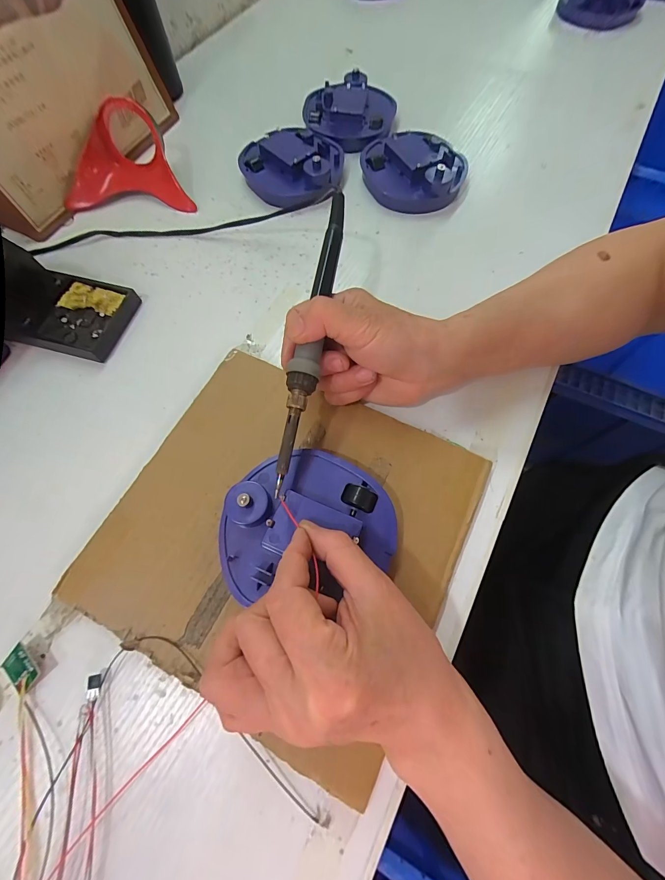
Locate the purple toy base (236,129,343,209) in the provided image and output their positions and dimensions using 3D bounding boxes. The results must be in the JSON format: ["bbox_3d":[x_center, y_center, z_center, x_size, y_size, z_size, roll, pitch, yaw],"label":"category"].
[{"bbox_3d":[-0.044,-0.290,0.369,0.105,0.031,0.091,2,68,2],"label":"purple toy base"}]

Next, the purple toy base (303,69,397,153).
[{"bbox_3d":[0.019,-0.379,0.399,0.101,0.030,0.093,10,69,4],"label":"purple toy base"}]

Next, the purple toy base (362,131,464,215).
[{"bbox_3d":[0.081,-0.285,0.367,0.107,0.033,0.087,30,72,12],"label":"purple toy base"}]

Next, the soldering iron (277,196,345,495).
[{"bbox_3d":[-0.014,-0.068,0.230,0.017,0.020,0.204,10,78,5],"label":"soldering iron"}]

